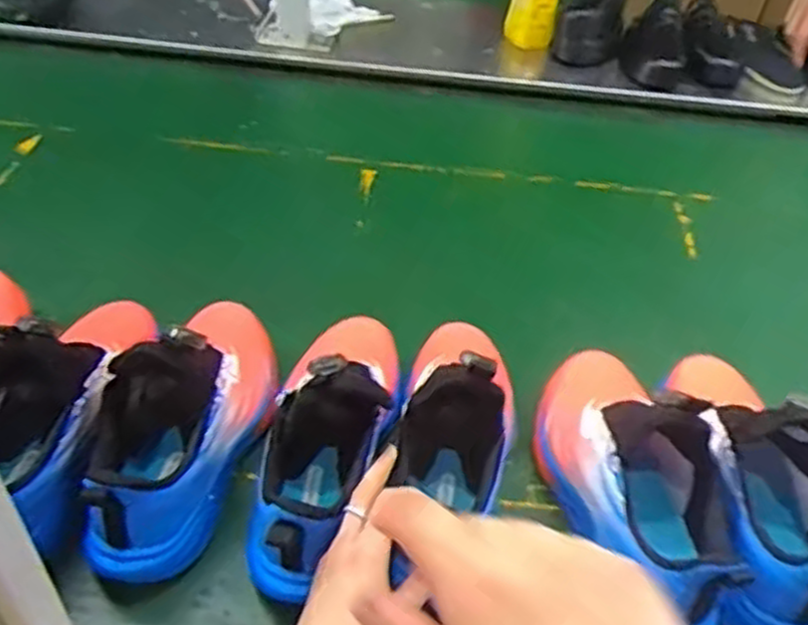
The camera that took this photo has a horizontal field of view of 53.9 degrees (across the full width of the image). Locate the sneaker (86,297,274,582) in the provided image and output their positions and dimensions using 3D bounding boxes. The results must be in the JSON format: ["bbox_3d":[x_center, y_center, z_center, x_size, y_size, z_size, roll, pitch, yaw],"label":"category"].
[{"bbox_3d":[-0.168,0.062,0.585,0.098,0.115,0.235,14,45,10],"label":"sneaker"}]

